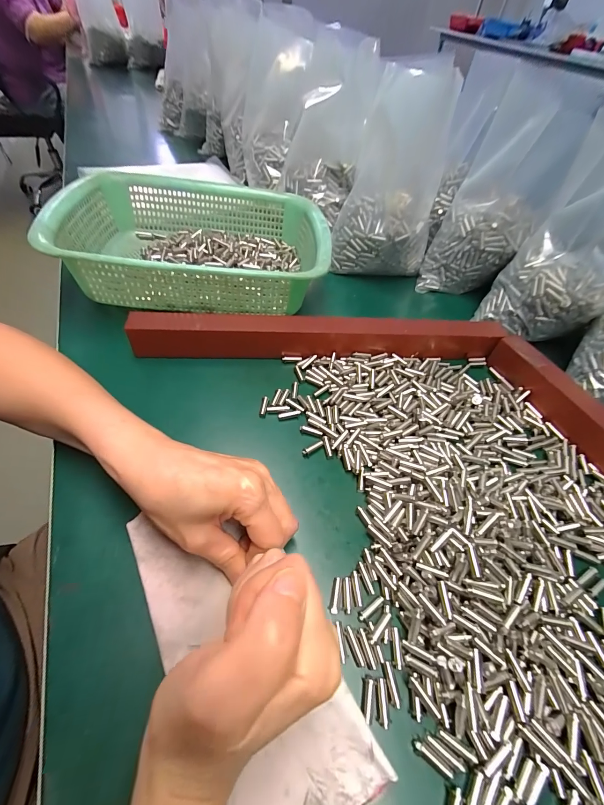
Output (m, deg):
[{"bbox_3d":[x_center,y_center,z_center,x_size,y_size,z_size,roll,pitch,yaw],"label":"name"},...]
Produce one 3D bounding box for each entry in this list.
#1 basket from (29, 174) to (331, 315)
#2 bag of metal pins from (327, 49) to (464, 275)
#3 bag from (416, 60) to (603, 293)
[{"bbox_3d":[-0.120,-0.198,0.402,0.295,0.075,0.222,0,52,-5],"label":"basket"},{"bbox_3d":[0.119,-0.284,0.419,0.127,0.228,0.108,15,52,6],"label":"bag of metal pins"},{"bbox_3d":[0.244,-0.247,0.412,0.114,0.211,0.086,21,53,11],"label":"bag"}]

